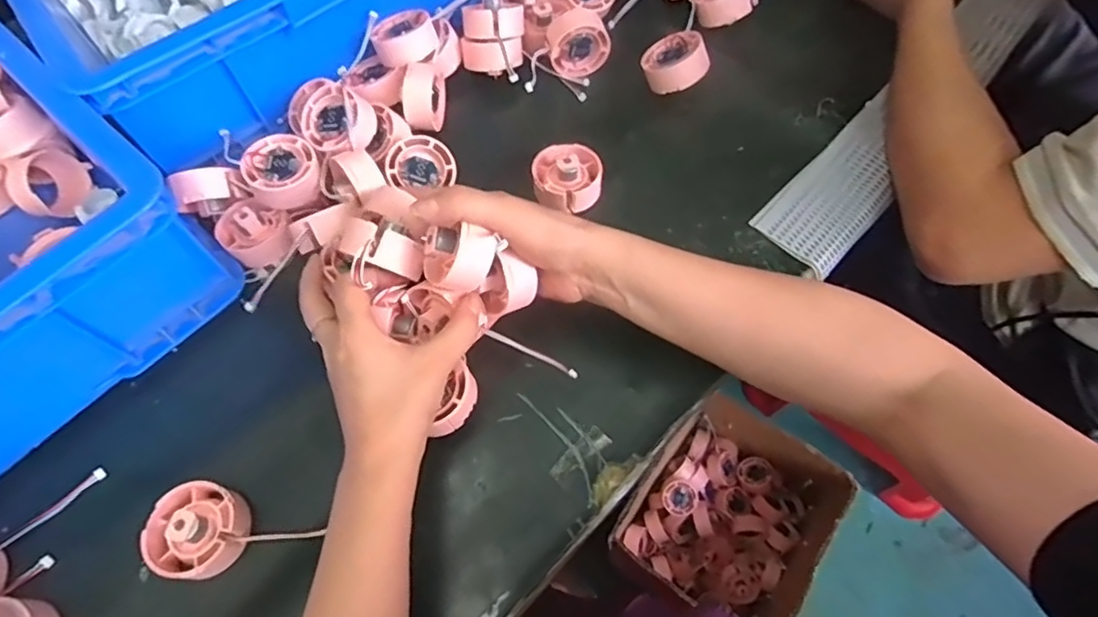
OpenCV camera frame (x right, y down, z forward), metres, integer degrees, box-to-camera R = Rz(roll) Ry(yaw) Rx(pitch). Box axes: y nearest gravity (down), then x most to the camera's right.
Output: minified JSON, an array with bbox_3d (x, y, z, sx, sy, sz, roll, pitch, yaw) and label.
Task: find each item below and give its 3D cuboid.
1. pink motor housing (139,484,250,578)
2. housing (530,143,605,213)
[{"bbox_3d":[-0.219,0.138,0.370,0.056,0.034,0.054,-1,62,2],"label":"pink motor housing"},{"bbox_3d":[0.015,-0.106,0.480,0.054,0.032,0.057,0,62,3],"label":"housing"}]

